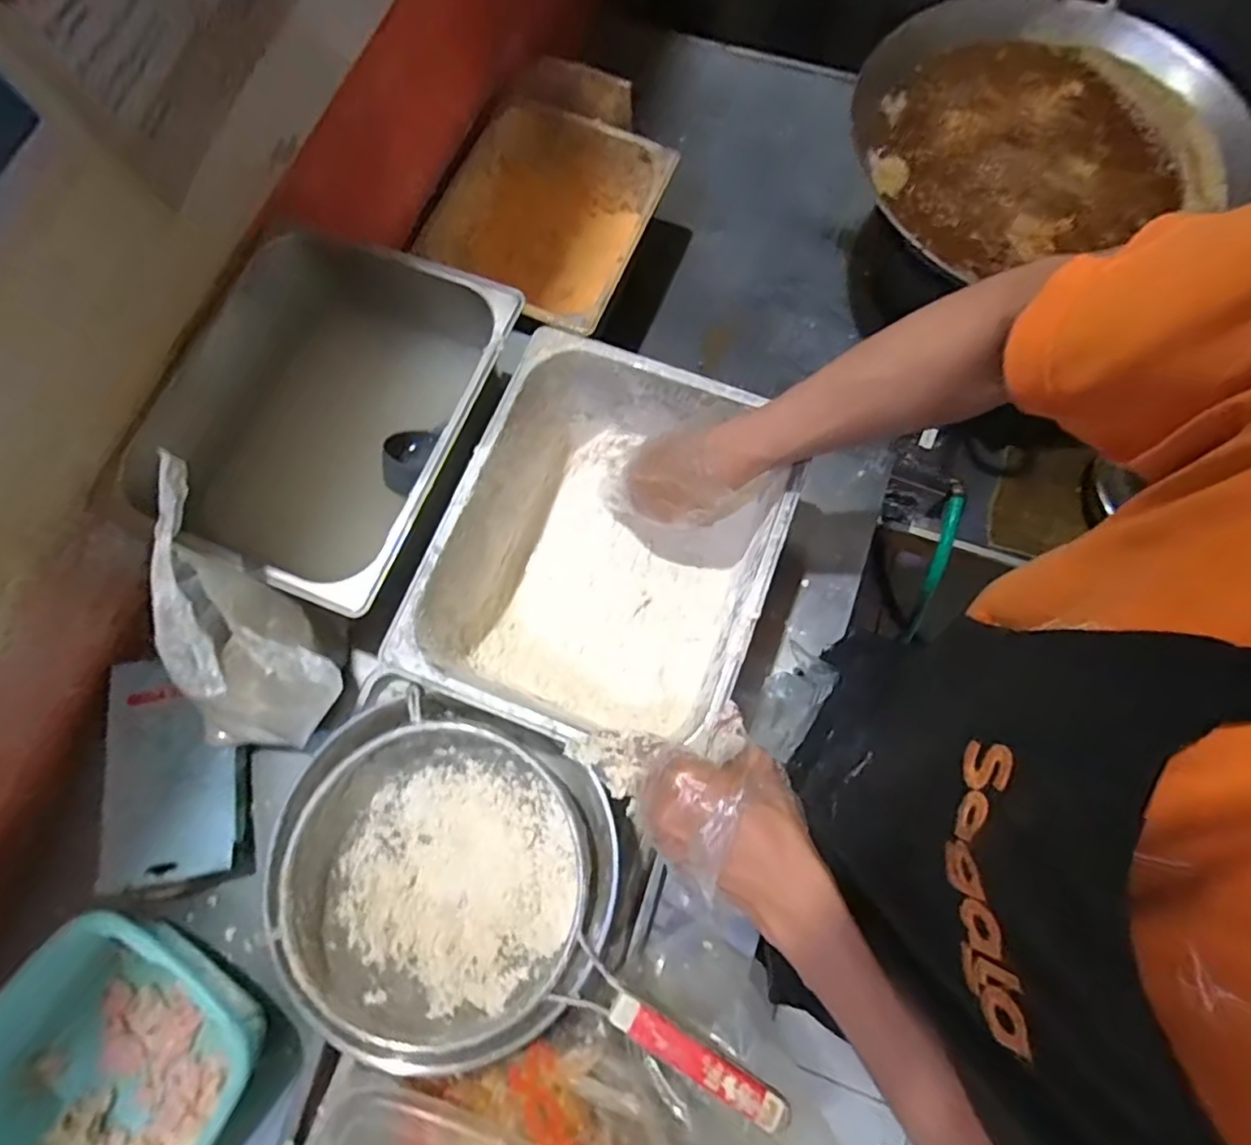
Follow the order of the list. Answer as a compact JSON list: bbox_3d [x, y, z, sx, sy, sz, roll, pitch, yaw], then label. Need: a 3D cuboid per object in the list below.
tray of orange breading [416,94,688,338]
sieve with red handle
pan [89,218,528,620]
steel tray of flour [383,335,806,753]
[{"bbox_3d":[-0.107,-0.471,0.896,0.263,0.145,0.325,22,76,7],"label":"tray of orange breading"},{"bbox_3d":[-0.087,0.271,0.491,0.372,0.072,0.226,27,76,8],"label":"sieve with red handle"},{"bbox_3d":[-0.280,-0.135,0.617,0.295,0.168,0.333,25,76,7],"label":"pan"},{"bbox_3d":[-0.014,-0.012,0.576,0.263,0.150,0.317,19,75,6],"label":"steel tray of flour"}]

